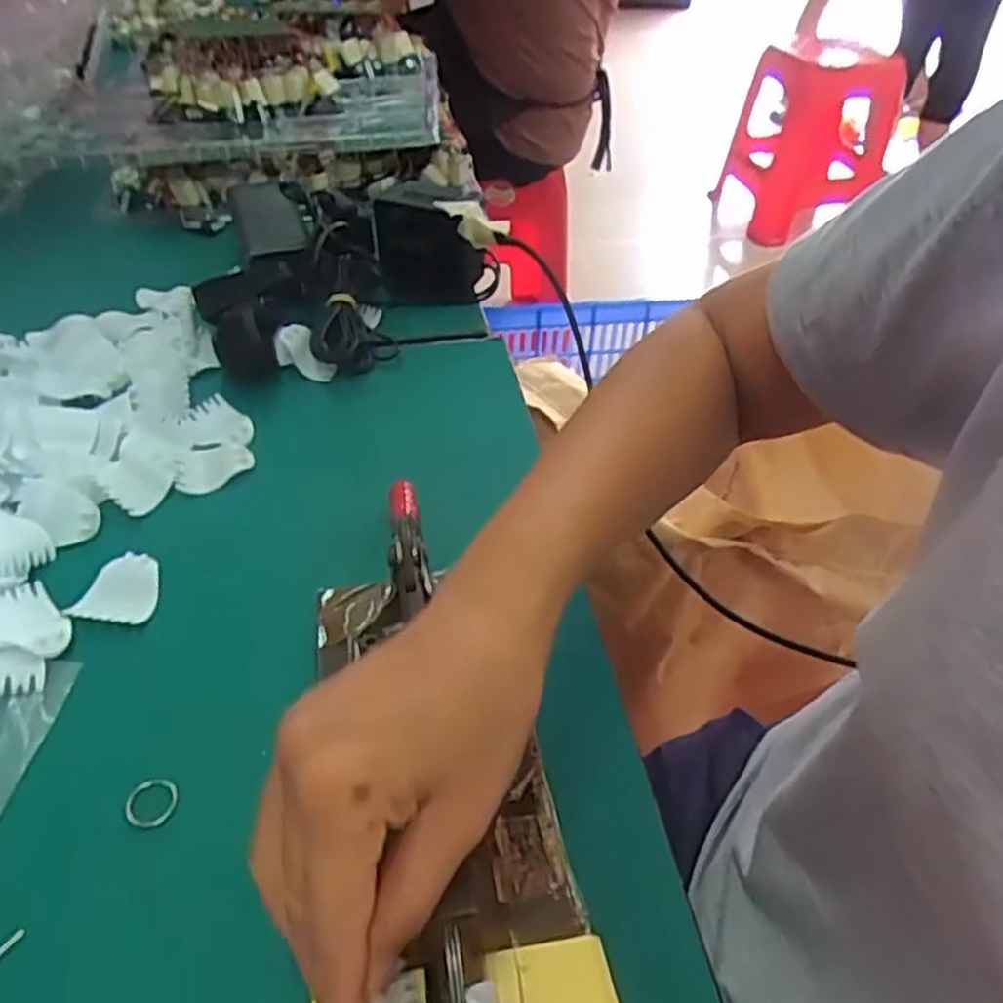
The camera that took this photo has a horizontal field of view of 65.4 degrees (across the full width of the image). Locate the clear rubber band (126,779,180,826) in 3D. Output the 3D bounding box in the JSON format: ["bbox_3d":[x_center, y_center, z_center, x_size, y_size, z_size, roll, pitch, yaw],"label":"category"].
[{"bbox_3d":[-0.150,0.128,0.335,0.021,0.004,0.020,-4,45,-8],"label":"clear rubber band"}]

